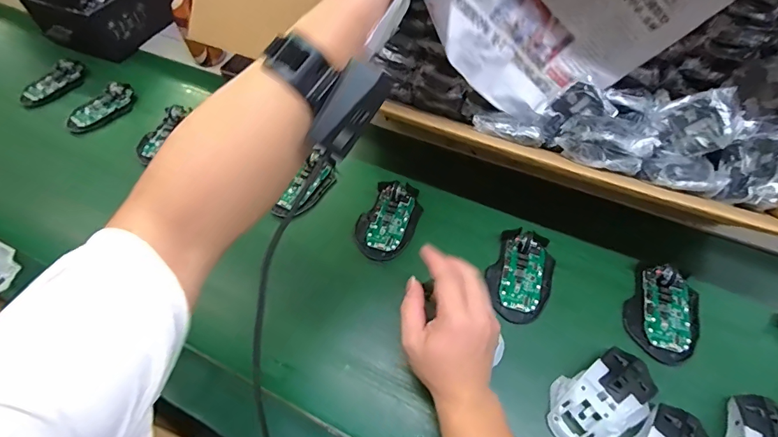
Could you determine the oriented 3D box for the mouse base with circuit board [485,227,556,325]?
[{"bbox_3d":[0.158,0.064,0.485,0.072,0.028,0.112,23,61,16],"label":"mouse base with circuit board"}]

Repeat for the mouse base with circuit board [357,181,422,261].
[{"bbox_3d":[0.001,0.000,0.538,0.070,0.029,0.111,19,60,14],"label":"mouse base with circuit board"}]

